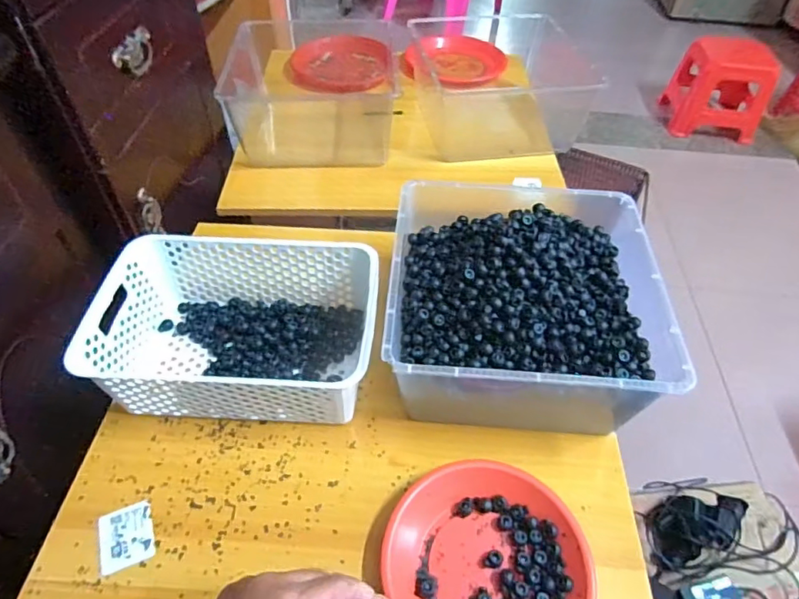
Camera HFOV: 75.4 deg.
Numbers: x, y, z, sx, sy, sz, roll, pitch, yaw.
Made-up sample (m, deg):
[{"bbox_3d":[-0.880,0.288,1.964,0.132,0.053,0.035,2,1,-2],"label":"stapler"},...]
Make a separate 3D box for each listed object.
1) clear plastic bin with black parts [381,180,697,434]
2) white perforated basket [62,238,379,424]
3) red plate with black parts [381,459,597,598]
[{"bbox_3d":[0.140,0.004,0.636,0.289,0.146,0.307,4,49,2],"label":"clear plastic bin with black parts"},{"bbox_3d":[-0.183,0.033,0.620,0.308,0.107,0.209,3,49,1],"label":"white perforated basket"},{"bbox_3d":[0.090,0.252,0.501,0.194,0.025,0.173,33,56,24],"label":"red plate with black parts"}]

